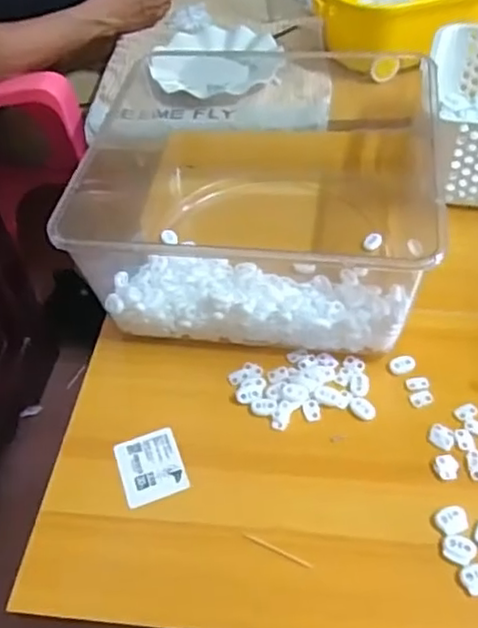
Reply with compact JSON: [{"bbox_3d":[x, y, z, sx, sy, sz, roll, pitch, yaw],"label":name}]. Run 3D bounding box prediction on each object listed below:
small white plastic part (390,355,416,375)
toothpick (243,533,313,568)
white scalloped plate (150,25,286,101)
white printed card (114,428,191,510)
[{"bbox_3d":[0.143,0.043,0.570,0.022,0.006,0.017,-14,49,-7],"label":"small white plastic part"},{"bbox_3d":[0.028,0.173,0.479,0.054,0.004,0.004,20,53,21],"label":"toothpick"},{"bbox_3d":[-0.036,-0.366,0.929,0.174,0.026,0.175,-3,48,3],"label":"white scalloped plate"},{"bbox_3d":[-0.071,0.123,0.527,0.049,0.004,0.057,-17,54,-12],"label":"white printed card"}]

